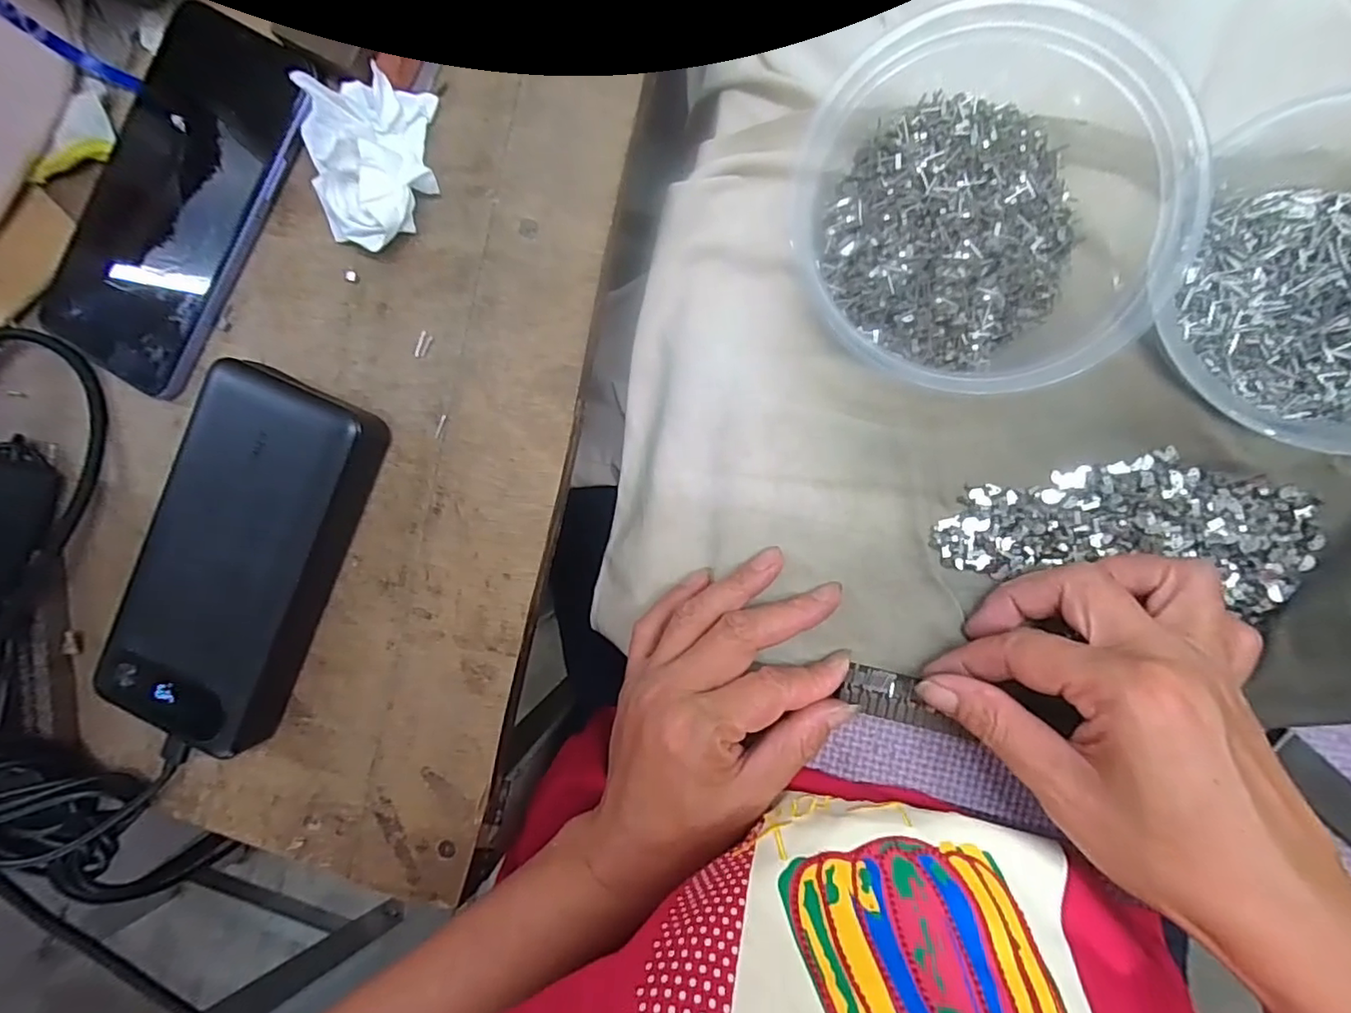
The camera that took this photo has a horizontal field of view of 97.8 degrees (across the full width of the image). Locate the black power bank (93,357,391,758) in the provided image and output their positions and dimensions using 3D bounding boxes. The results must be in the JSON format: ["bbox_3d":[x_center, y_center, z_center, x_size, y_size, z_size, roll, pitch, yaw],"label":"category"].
[{"bbox_3d":[-0.184,0.022,0.248,0.070,0.028,0.155,23,93,6],"label":"black power bank"}]

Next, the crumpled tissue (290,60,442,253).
[{"bbox_3d":[-0.125,-0.142,0.236,0.046,0.038,0.069,12,92,6],"label":"crumpled tissue"}]

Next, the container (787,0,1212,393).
[{"bbox_3d":[0.118,-0.121,0.228,0.135,0.055,0.144,0,90,7],"label":"container"}]

